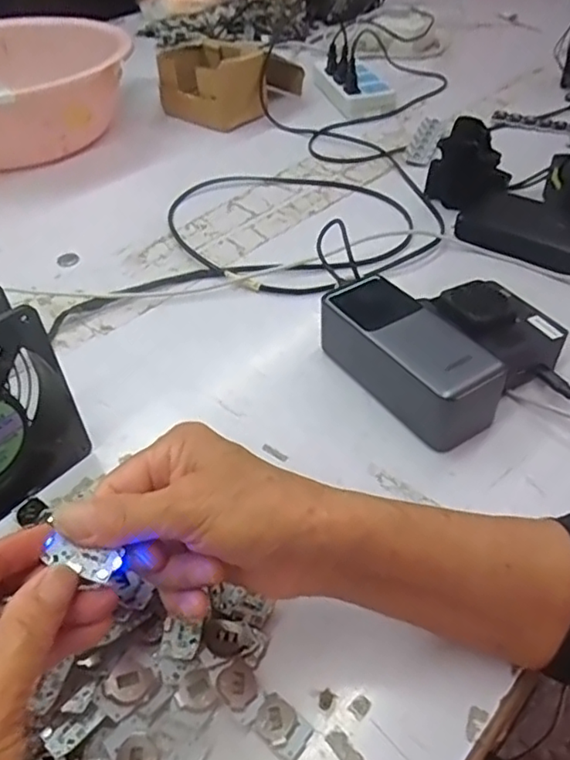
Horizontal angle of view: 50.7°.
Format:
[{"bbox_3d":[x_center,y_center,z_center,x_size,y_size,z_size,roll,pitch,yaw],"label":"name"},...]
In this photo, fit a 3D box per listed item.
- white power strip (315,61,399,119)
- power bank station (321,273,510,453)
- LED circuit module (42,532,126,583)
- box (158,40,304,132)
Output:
[{"bbox_3d":[0.096,-0.413,0.837,0.068,0.031,0.163,-11,44,-8],"label":"white power strip"},{"bbox_3d":[0.081,-0.015,0.405,0.056,0.054,0.131,-27,49,-22],"label":"power bank station"},{"bbox_3d":[-0.081,0.071,0.242,0.030,0.004,0.013,16,45,-1],"label":"LED circuit module"},{"bbox_3d":[-0.076,-0.410,0.815,0.143,0.068,0.160,25,50,26],"label":"box"}]

